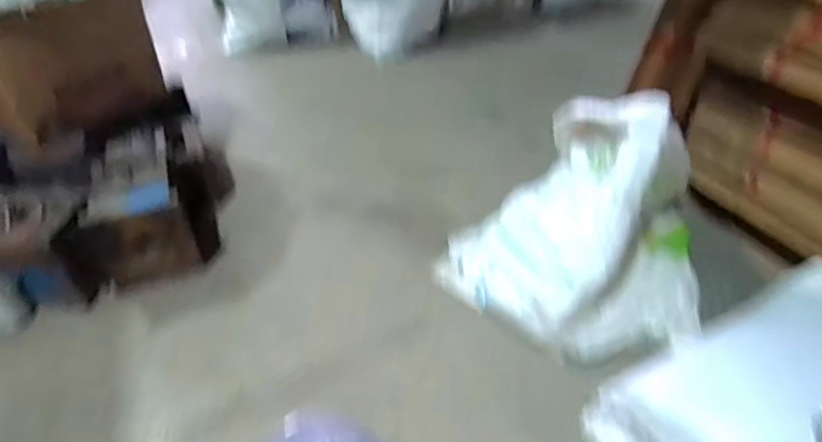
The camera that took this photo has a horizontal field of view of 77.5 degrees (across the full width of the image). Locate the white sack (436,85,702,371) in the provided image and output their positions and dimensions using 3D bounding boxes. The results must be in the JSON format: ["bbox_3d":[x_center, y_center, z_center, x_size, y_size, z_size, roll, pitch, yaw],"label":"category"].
[{"bbox_3d":[0.534,-0.037,1.590,0.736,0.575,0.714,22,45,25],"label":"white sack"}]

